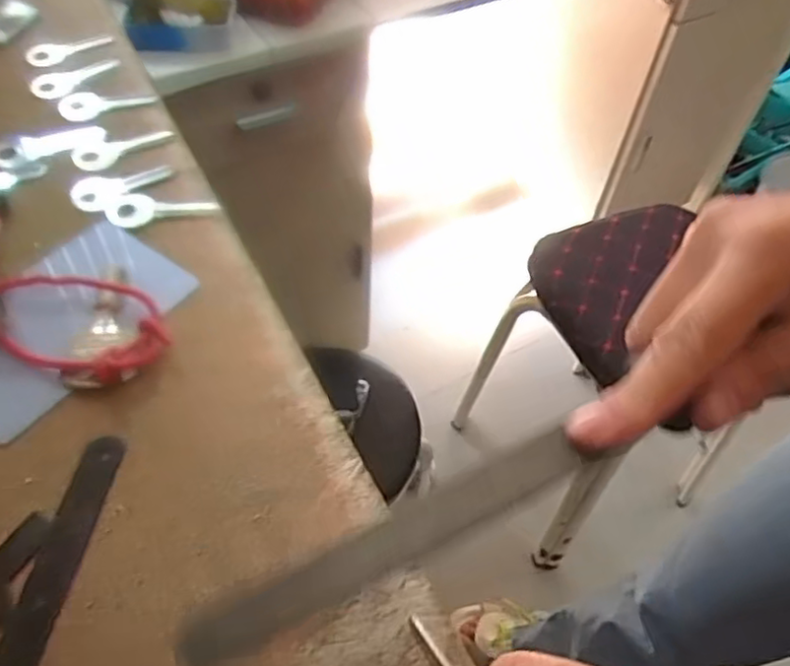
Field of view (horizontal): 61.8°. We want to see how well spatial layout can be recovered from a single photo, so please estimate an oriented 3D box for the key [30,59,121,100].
[{"bbox_3d":[-0.154,-0.125,0.320,0.016,0.004,0.042,38,59,22],"label":"key"}]

